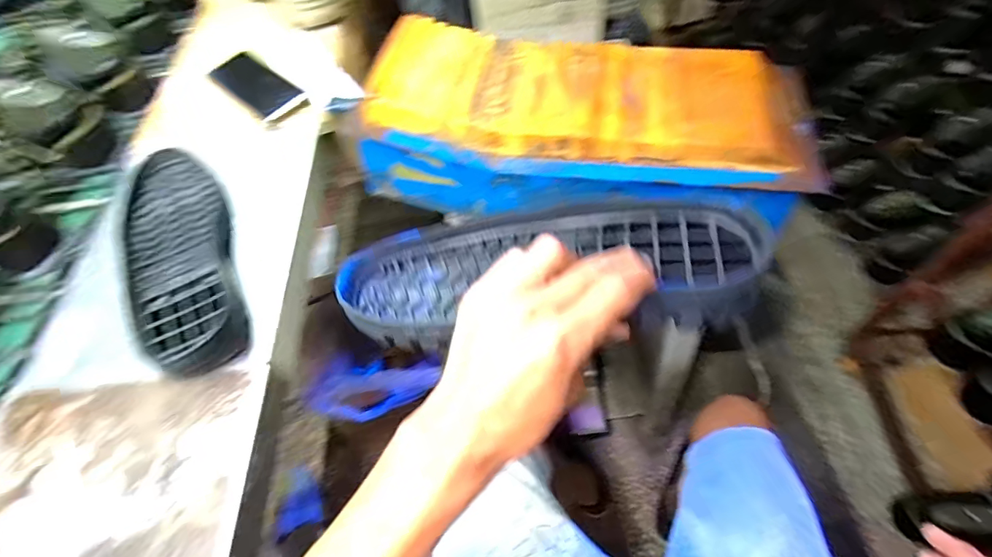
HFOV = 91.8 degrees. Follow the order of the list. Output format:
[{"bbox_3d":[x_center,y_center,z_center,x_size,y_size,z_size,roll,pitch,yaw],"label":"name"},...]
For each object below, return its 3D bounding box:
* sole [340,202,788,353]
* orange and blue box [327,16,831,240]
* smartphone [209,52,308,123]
[{"bbox_3d":[0.024,-0.010,0.342,0.297,0.023,0.119,-5,52,18],"label":"sole"},{"bbox_3d":[0.081,-0.143,0.466,0.400,0.120,0.158,9,54,10],"label":"orange and blue box"},{"bbox_3d":[-0.327,-0.263,0.655,0.152,0.005,0.062,37,73,20],"label":"smartphone"}]

